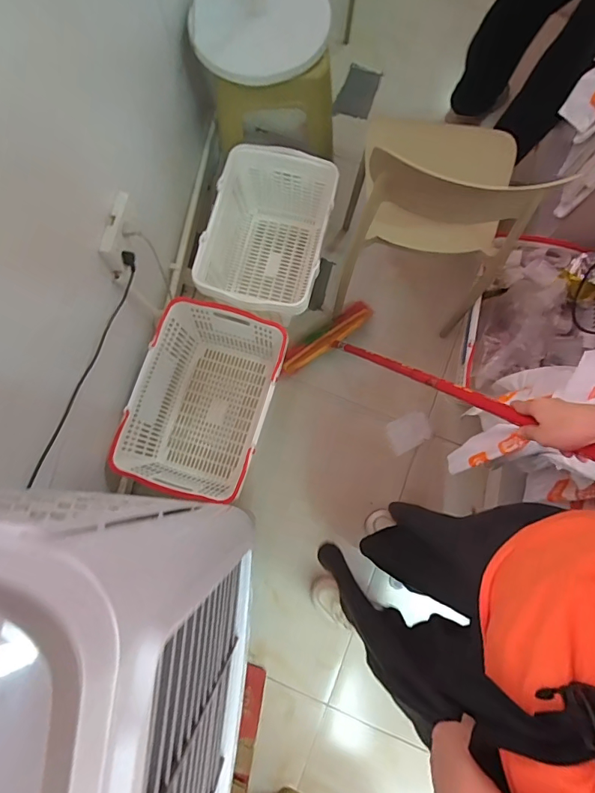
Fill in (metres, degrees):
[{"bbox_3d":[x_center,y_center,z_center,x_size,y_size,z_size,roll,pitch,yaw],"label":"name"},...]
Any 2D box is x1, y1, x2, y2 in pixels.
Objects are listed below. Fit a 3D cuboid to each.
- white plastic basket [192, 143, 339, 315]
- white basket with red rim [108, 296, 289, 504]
[{"bbox_3d":[-0.082,-0.436,1.254,0.315,0.244,0.448,14,76,2],"label":"white plastic basket"},{"bbox_3d":[-0.245,0.019,1.175,0.334,0.207,0.478,14,76,3],"label":"white basket with red rim"}]

